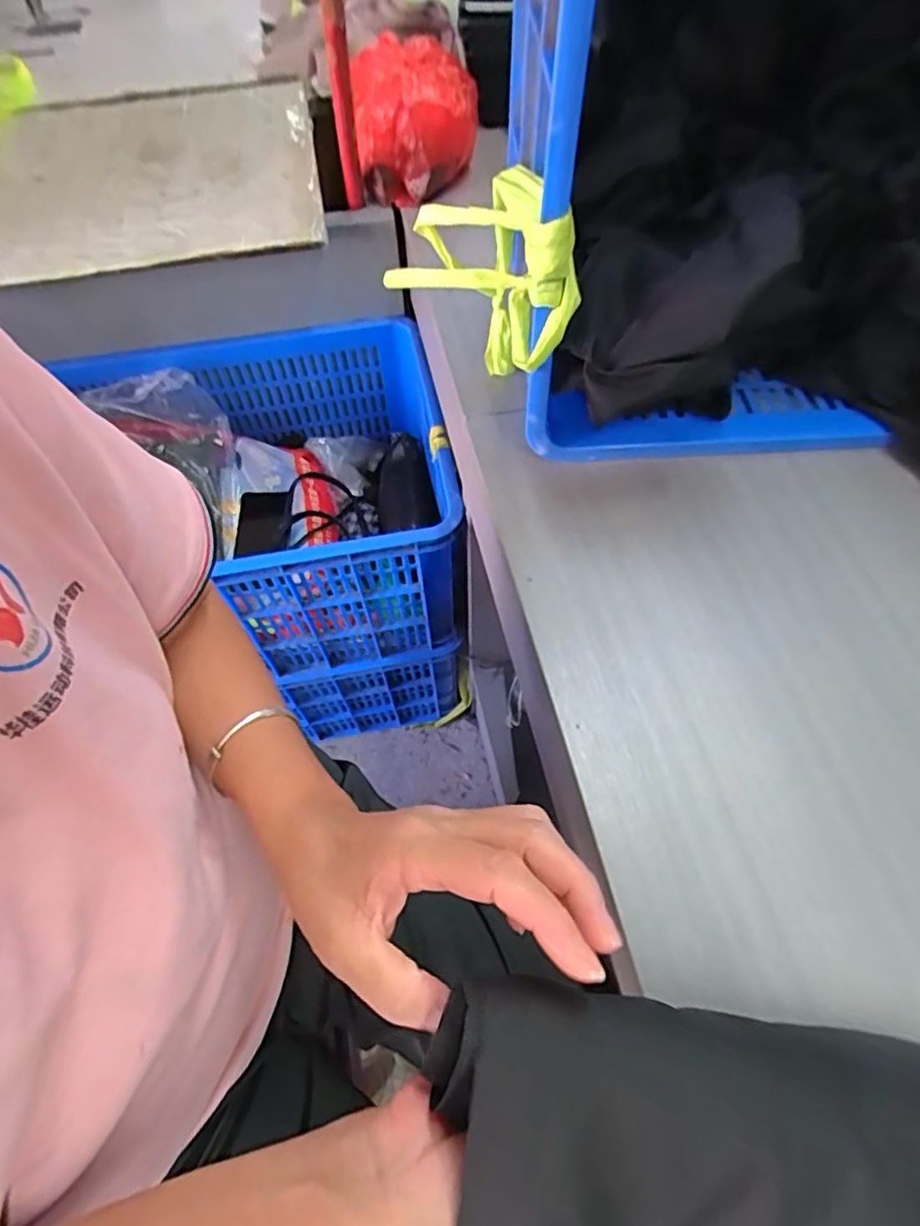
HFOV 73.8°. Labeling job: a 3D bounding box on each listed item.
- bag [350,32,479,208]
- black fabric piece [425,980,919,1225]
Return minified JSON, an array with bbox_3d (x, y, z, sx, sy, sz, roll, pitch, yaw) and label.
[{"bbox_3d":[-0.061,-0.649,0.803,0.170,0.112,0.188,-7,60,-3],"label":"bag"},{"bbox_3d":[0.130,0.227,0.231,0.285,0.066,0.124,16,61,-6],"label":"black fabric piece"}]

